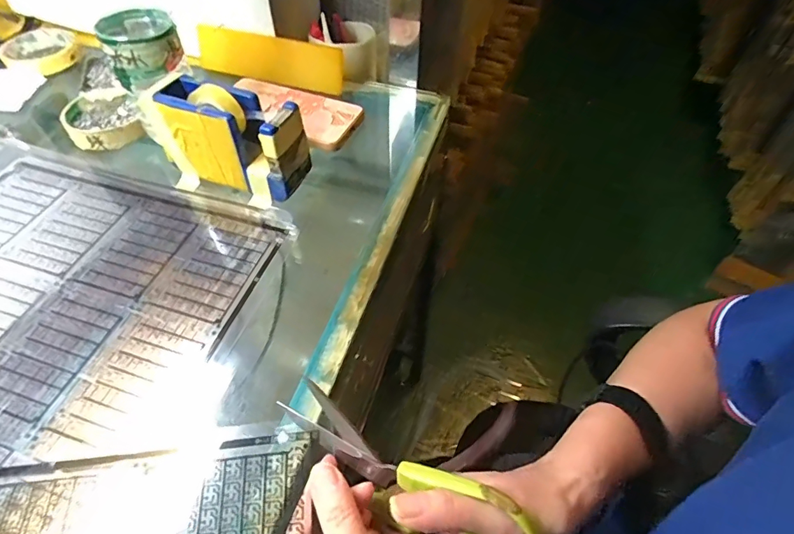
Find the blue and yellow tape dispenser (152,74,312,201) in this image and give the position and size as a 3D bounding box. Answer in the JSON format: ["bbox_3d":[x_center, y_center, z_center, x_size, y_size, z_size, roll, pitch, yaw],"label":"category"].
[{"bbox_3d":[-0.147,-0.114,0.406,0.134,0.081,0.047,15,53,12],"label":"blue and yellow tape dispenser"}]

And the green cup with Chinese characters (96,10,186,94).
[{"bbox_3d":[-0.230,-0.202,0.412,0.062,0.045,0.065,0,52,0],"label":"green cup with Chinese characters"}]

